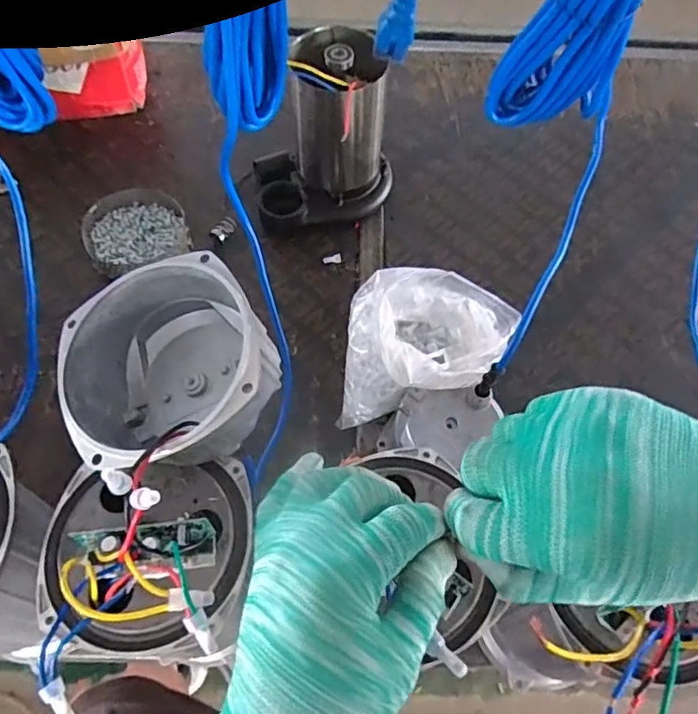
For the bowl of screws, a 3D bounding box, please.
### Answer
[{"bbox_3d":[-0.301,-0.179,0.795,0.134,0.042,0.140,1,59,-1],"label":"bowl of screws"}]

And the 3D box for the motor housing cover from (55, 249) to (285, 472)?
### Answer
[{"bbox_3d":[-0.116,0.012,0.389,0.134,0.085,0.135,-23,64,6],"label":"motor housing cover"}]

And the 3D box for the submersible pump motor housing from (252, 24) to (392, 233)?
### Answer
[{"bbox_3d":[-0.036,-0.298,0.762,0.198,0.226,0.145,-16,60,-11],"label":"submersible pump motor housing"}]

